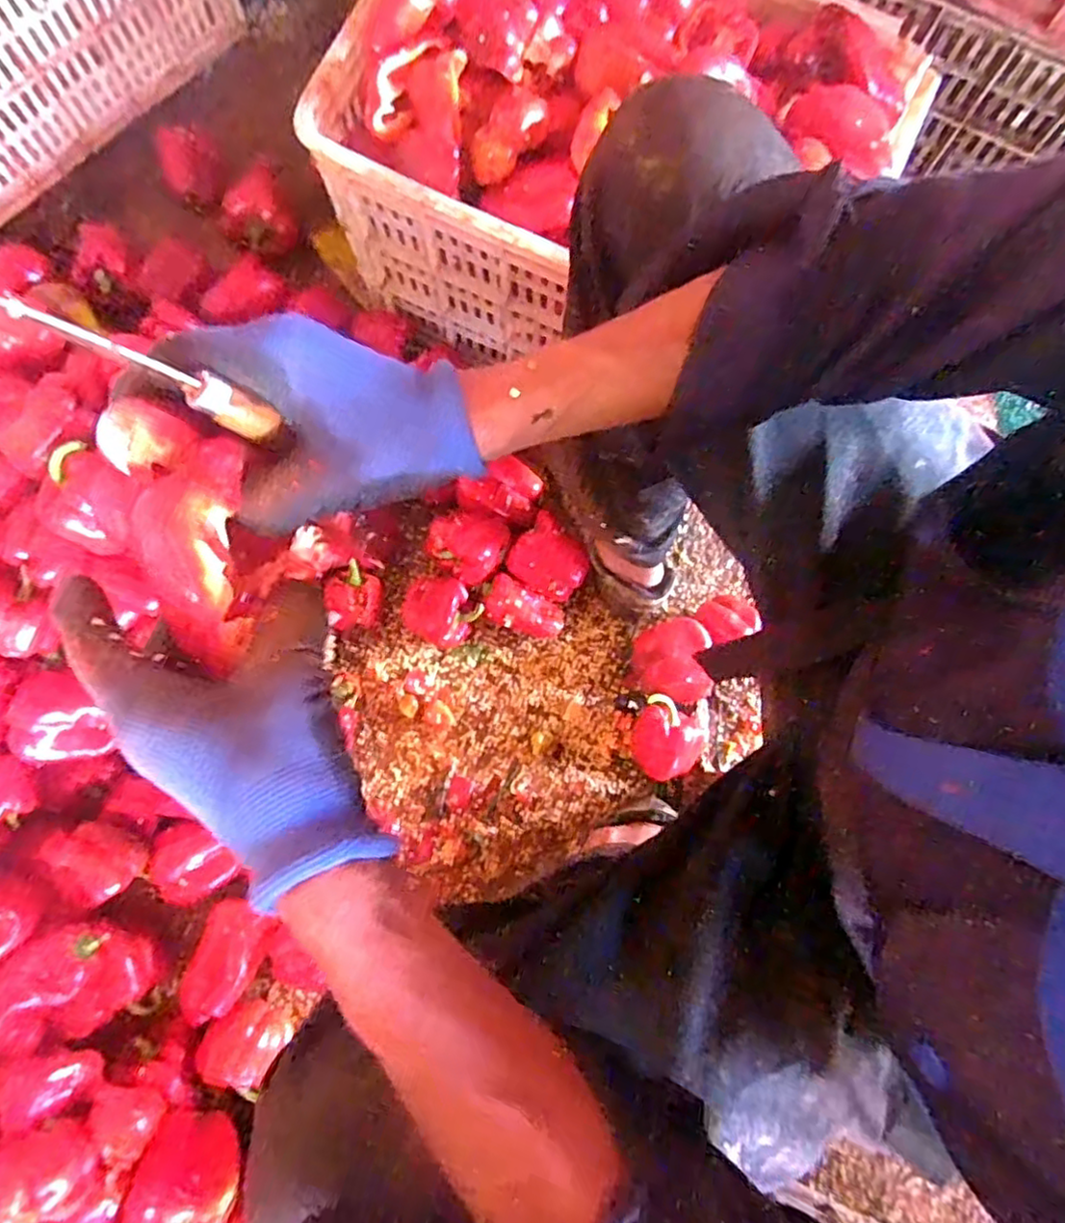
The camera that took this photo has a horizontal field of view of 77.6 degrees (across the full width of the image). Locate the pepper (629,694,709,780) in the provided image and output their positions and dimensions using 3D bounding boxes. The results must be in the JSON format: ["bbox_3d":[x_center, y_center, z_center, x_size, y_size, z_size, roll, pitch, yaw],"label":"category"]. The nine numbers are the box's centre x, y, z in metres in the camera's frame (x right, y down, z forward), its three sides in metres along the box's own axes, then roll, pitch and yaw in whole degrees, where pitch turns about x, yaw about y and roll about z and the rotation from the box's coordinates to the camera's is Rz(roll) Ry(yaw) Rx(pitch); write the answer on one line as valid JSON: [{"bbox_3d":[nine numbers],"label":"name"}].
[{"bbox_3d":[0.149,0.145,0.761,0.080,0.066,0.083,0,78,-2],"label":"pepper"}]

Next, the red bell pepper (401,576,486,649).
[{"bbox_3d":[-0.105,0.002,0.776,0.078,0.055,0.073,0,78,-2],"label":"red bell pepper"}]

